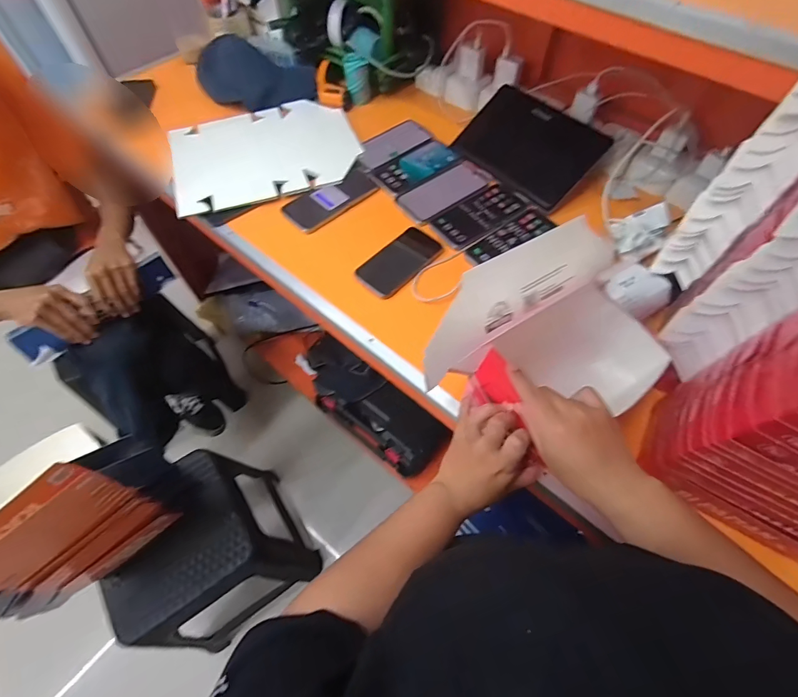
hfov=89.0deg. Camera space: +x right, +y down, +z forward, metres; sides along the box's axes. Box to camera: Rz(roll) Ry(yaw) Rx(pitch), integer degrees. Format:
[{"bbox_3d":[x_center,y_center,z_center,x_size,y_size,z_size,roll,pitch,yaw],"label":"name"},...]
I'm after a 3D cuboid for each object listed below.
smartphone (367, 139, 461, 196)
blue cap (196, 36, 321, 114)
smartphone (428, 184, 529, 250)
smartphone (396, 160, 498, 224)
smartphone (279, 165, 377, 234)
[{"bbox_3d":[0.034,-0.348,0.776,0.175,0.009,0.084,-35,67,-19],"label":"smartphone"},{"bbox_3d":[-0.293,-0.576,0.849,0.228,0.084,0.155,-25,64,-14],"label":"blue cap"},{"bbox_3d":[0.147,-0.235,0.711,0.181,0.012,0.083,-35,67,-19],"label":"smartphone"},{"bbox_3d":[0.088,-0.291,0.742,0.189,0.007,0.082,-34,67,-18],"label":"smartphone"},{"bbox_3d":[-0.117,-0.269,0.723,0.171,0.012,0.083,-38,68,-20],"label":"smartphone"}]

